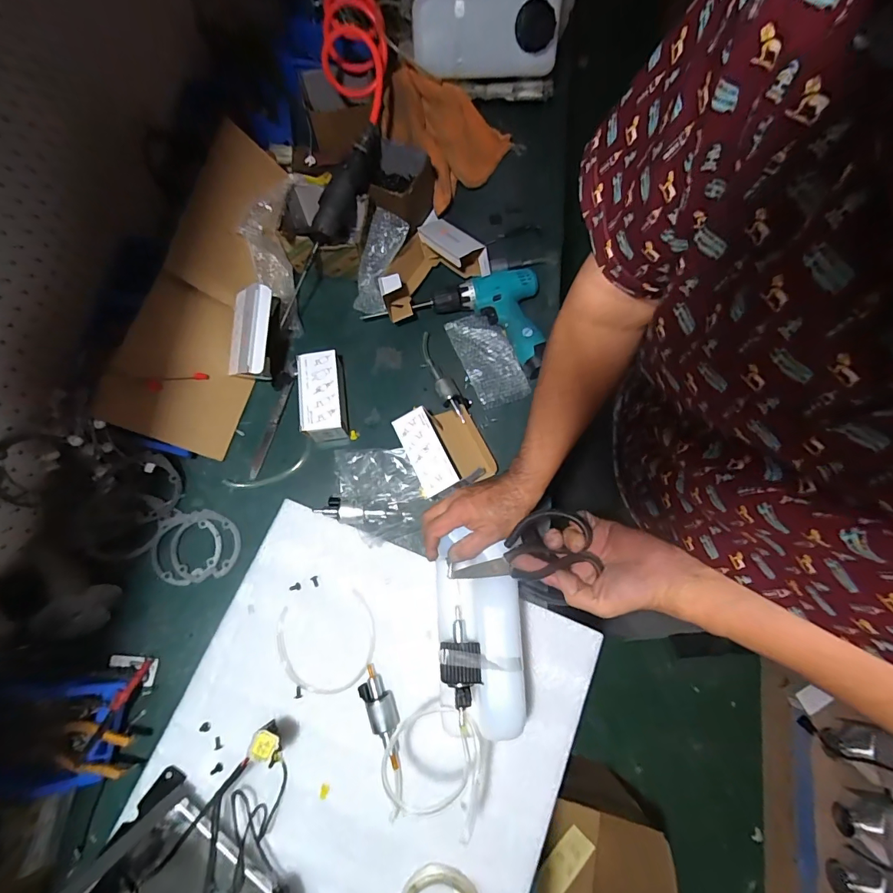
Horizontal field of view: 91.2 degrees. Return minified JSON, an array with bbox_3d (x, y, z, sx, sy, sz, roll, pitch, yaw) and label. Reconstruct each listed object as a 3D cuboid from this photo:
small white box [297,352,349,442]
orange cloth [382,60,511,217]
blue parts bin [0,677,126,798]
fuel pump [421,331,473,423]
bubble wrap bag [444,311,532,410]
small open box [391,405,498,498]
[{"bbox_3d":[-0.198,-0.084,0.704,0.068,0.053,0.144,-8,73,-2],"label":"small white box"},{"bbox_3d":[-0.011,-0.599,0.832,0.218,0.112,0.228,42,78,12],"label":"orange cloth"},{"bbox_3d":[-0.508,0.357,0.548,0.199,0.075,0.130,1,73,0],"label":"blue parts bin"},{"bbox_3d":[-0.008,-0.119,0.725,0.042,0.035,0.167,-31,76,-9],"label":"fuel pump"},{"bbox_3d":[0.071,-0.152,0.746,0.088,0.012,0.172,-22,74,-7],"label":"bubble wrap bag"},{"bbox_3d":[0.000,0.001,0.671,0.120,0.065,0.133,-25,75,-7],"label":"small open box"}]

